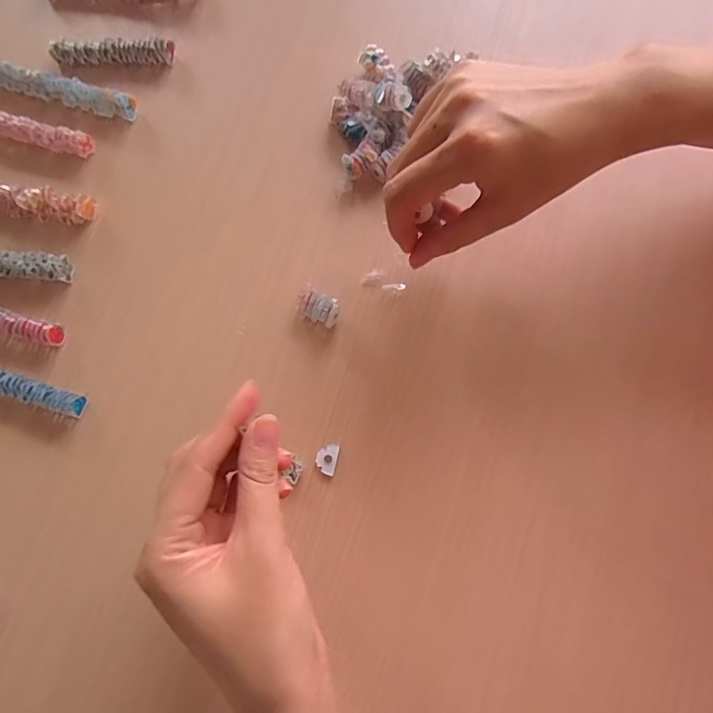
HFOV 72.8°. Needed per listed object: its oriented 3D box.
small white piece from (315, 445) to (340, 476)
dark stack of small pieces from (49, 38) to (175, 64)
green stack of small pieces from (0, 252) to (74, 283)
[{"bbox_3d":[-0.017,0.060,0.283,0.012,0.004,0.017,14,78,4],"label":"small white piece"},{"bbox_3d":[-0.180,-0.225,0.356,0.091,0.016,0.014,0,77,1],"label":"dark stack of small pieces"},{"bbox_3d":[-0.234,-0.061,0.317,0.094,0.013,0.017,6,77,2],"label":"green stack of small pieces"}]

